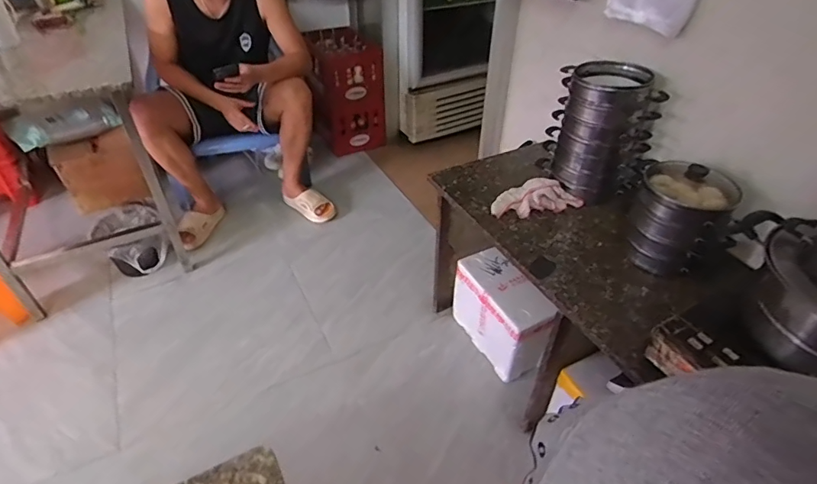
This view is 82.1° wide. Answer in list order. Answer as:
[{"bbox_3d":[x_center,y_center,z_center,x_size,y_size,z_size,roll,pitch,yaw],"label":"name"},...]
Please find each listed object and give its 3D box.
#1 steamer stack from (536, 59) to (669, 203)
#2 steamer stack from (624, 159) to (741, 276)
[{"bbox_3d":[0.462,-0.279,1.161,0.177,0.277,0.201,0,40,-1],"label":"steamer stack"},{"bbox_3d":[0.555,-0.054,0.975,0.166,0.188,0.149,31,48,31],"label":"steamer stack"}]

